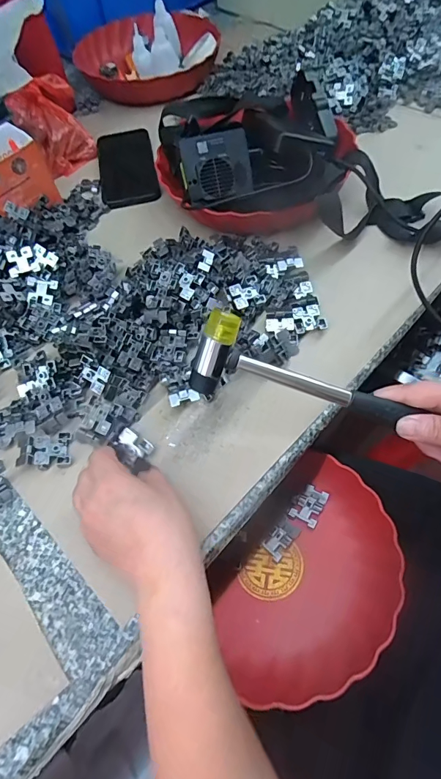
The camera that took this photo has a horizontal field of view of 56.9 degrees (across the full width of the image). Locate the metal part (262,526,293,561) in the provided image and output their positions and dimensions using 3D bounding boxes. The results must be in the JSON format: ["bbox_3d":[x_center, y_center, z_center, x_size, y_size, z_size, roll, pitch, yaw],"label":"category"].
[{"bbox_3d":[0.061,0.167,0.442,0.024,0.009,0.028,33,68,20],"label":"metal part"}]

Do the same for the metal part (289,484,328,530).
[{"bbox_3d":[0.102,0.131,0.463,0.030,0.004,0.043,28,66,18],"label":"metal part"}]

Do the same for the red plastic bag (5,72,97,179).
[{"bbox_3d":[-0.235,-0.379,0.580,0.084,0.072,0.103,-24,62,-9],"label":"red plastic bag"}]

